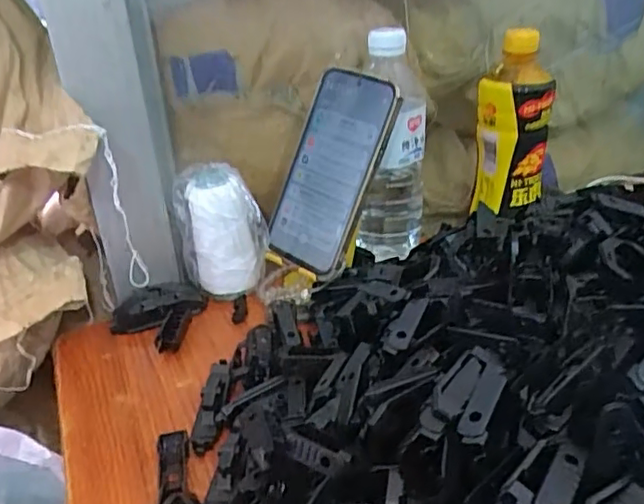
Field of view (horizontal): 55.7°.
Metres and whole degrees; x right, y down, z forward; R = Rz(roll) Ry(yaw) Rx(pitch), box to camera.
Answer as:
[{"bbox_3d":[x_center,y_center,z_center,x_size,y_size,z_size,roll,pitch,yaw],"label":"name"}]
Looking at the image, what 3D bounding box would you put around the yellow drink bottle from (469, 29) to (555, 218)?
[{"bbox_3d":[0.183,-0.123,0.585,0.065,0.163,0.062,7,30,18],"label":"yellow drink bottle"}]

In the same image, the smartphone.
[{"bbox_3d":[0.007,-0.067,0.510,0.082,0.164,0.014,27,10,33],"label":"smartphone"}]

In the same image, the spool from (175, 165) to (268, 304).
[{"bbox_3d":[-0.087,-0.011,0.534,0.067,0.118,0.051,19,36,35],"label":"spool"}]

